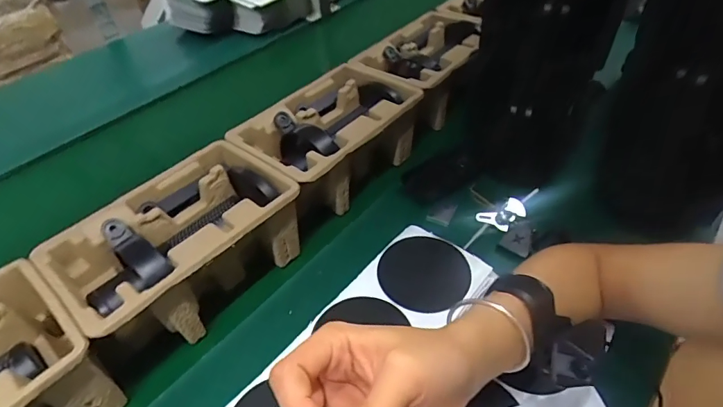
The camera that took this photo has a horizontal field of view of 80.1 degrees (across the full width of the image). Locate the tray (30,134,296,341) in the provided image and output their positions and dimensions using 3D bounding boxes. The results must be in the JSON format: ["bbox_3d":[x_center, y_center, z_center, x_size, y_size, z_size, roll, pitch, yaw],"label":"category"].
[{"bbox_3d":[-0.187,0.045,0.451,0.141,0.101,0.219,29,49,31],"label":"tray"}]

